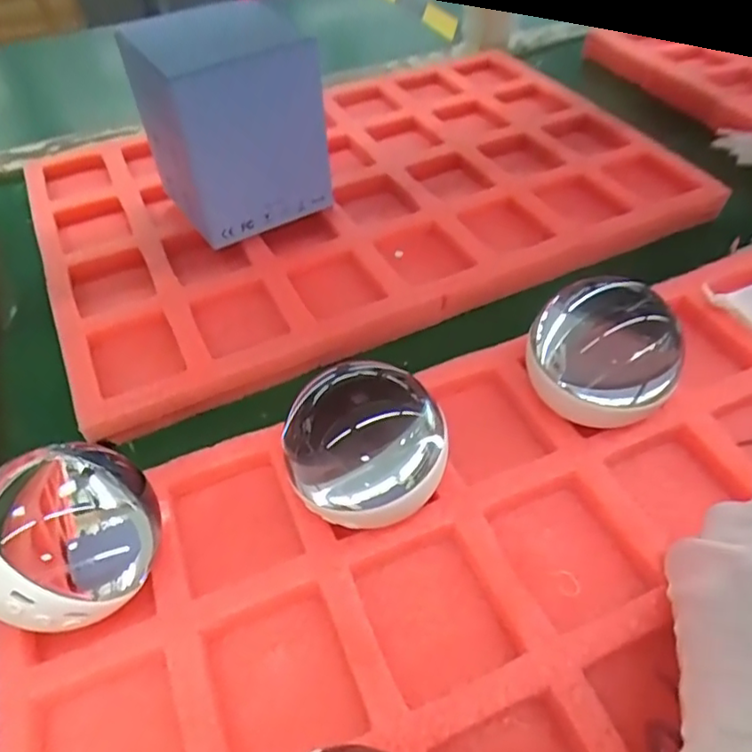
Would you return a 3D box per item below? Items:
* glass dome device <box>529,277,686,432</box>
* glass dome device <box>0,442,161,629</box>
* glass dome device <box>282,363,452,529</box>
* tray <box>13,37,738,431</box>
[{"bbox_3d":[0.119,-0.009,0.326,0.078,0.065,0.068,8,48,9],"label":"glass dome device"},{"bbox_3d":[-0.130,0.075,0.269,0.068,0.064,0.064,-1,48,1],"label":"glass dome device"},{"bbox_3d":[-0.005,0.040,0.297,0.073,0.066,0.061,5,48,6],"label":"glass dome device"},{"bbox_3d":[-0.019,-0.166,0.531,0.503,0.034,0.354,-21,51,-17],"label":"tray"}]

